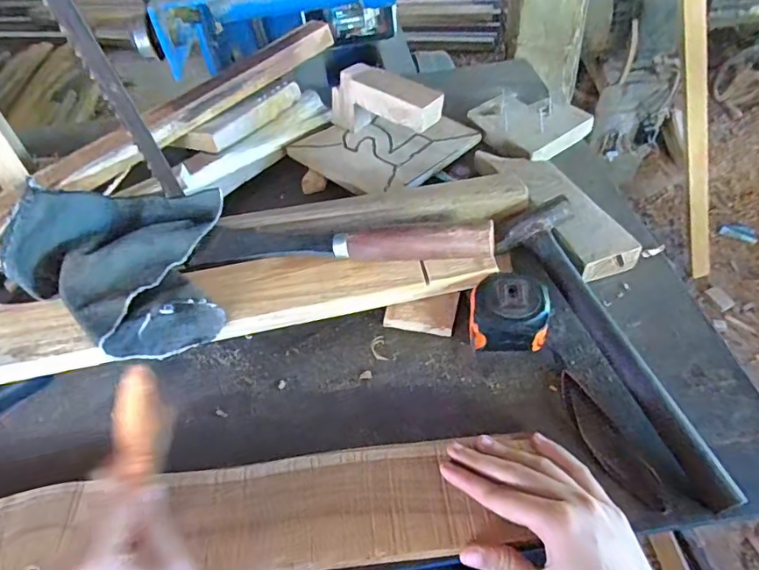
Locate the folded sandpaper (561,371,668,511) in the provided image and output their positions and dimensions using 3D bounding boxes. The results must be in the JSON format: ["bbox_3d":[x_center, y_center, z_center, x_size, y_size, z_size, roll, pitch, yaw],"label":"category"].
[{"bbox_3d":[0.161,0.109,0.358,0.027,0.008,0.105,-21,49,-11],"label":"folded sandpaper"}]

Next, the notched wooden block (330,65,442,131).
[{"bbox_3d":[0.003,-0.201,0.560,0.138,0.070,0.042,23,55,25],"label":"notched wooden block"}]

